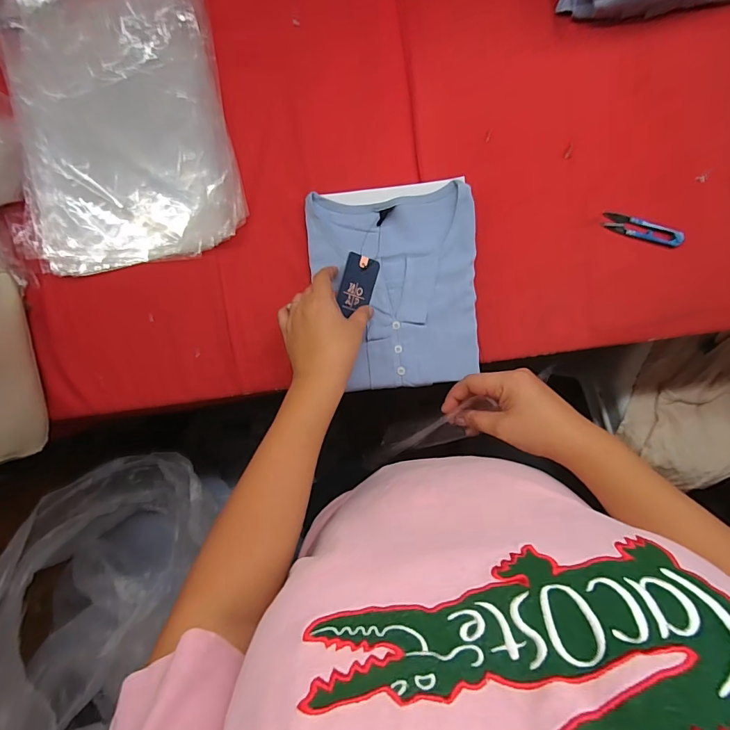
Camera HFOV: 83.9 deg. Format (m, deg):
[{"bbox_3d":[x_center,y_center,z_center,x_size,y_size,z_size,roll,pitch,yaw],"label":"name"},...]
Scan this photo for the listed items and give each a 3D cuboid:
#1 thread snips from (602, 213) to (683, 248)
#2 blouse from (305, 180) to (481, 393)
[{"bbox_3d":[0.362,-0.175,0.528,0.098,0.012,0.024,17,94,0],"label":"thread snips"},{"bbox_3d":[0.039,-0.095,0.521,0.204,0.031,0.242,-7,94,1],"label":"blouse"}]

